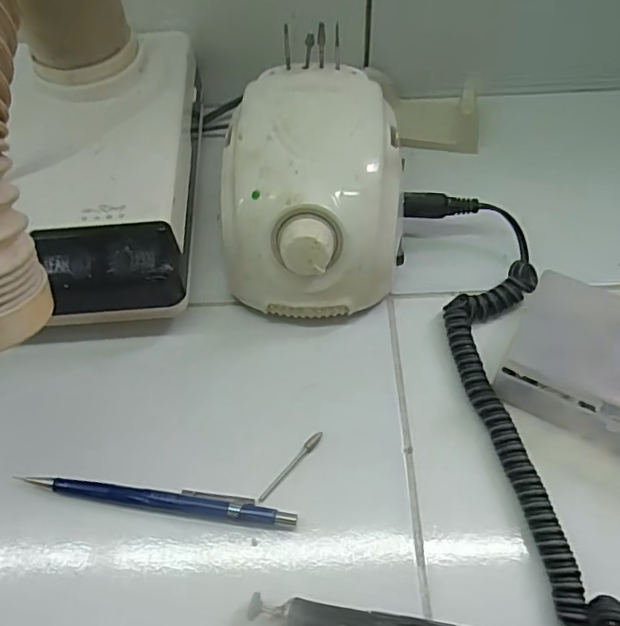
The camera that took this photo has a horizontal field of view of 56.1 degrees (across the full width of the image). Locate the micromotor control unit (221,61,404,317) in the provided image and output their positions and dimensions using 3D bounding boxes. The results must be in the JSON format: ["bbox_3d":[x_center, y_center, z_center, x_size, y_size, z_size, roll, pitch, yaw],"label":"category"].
[{"bbox_3d":[0.000,-0.071,0.344,0.101,0.084,0.135,-1,55,2],"label":"micromotor control unit"}]

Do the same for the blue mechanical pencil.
[{"bbox_3d":[-0.073,0.089,0.281,0.132,0.010,0.013,6,56,7],"label":"blue mechanical pencil"}]

